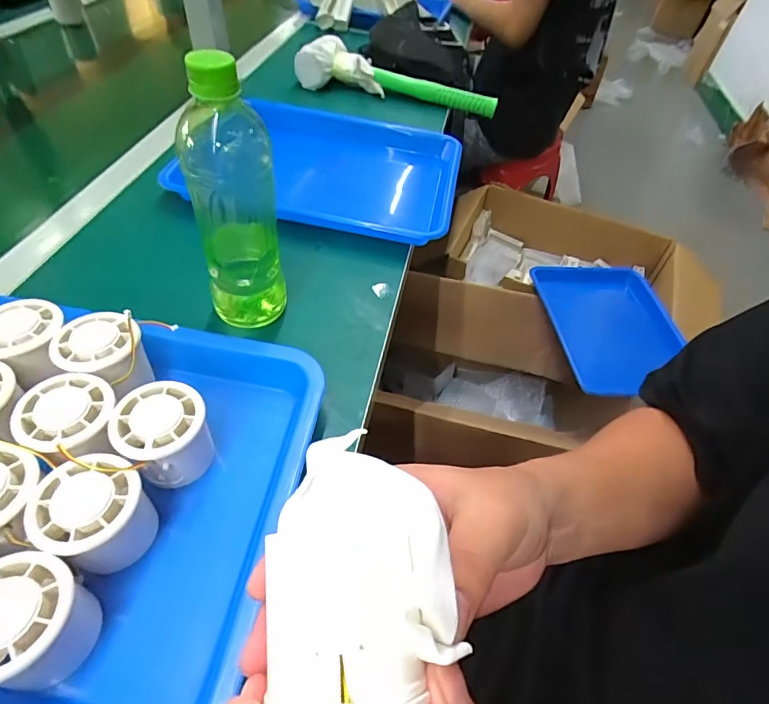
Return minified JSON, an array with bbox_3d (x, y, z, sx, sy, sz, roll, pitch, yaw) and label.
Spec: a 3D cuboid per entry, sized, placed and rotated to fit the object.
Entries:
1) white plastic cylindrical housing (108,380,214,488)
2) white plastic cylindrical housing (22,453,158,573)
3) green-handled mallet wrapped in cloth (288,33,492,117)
[{"bbox_3d":[-0.148,0.058,0.315,0.056,0.052,0.054,3,49,-3],"label":"white plastic cylindrical housing"},{"bbox_3d":[-0.172,0.100,0.279,0.054,0.055,0.055,3,49,-3],"label":"white plastic cylindrical housing"},{"bbox_3d":[0.024,-0.460,0.784,0.346,0.086,0.057,2,49,-4],"label":"green-handled mallet wrapped in cloth"}]

